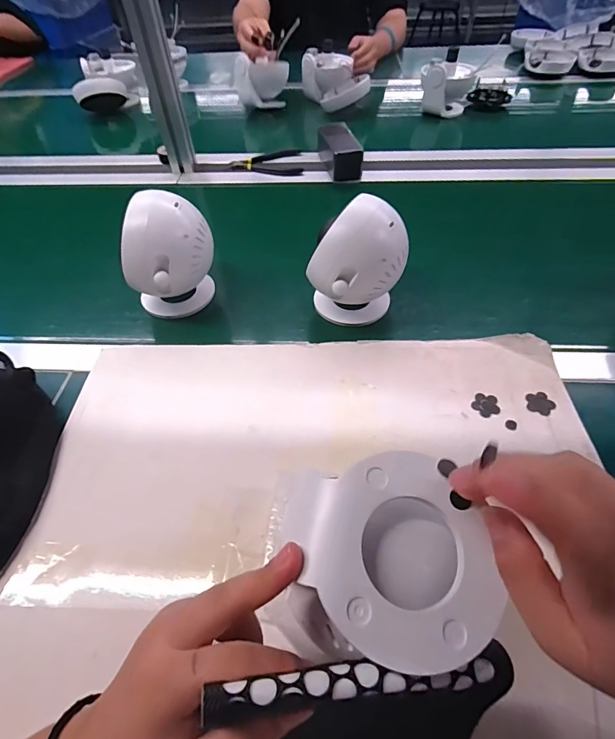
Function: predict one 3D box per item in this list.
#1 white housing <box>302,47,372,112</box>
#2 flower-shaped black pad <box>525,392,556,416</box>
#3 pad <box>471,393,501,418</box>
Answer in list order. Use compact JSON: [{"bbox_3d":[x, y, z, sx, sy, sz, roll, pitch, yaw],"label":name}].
[{"bbox_3d":[0.060,-0.660,0.927,0.114,0.090,0.139,-17,52,-11],"label":"white housing"},{"bbox_3d":[0.227,0.033,0.397,0.027,0.004,0.025,-34,57,-23],"label":"flower-shaped black pad"},{"bbox_3d":[0.176,0.036,0.400,0.025,0.004,0.026,19,54,18],"label":"pad"}]

